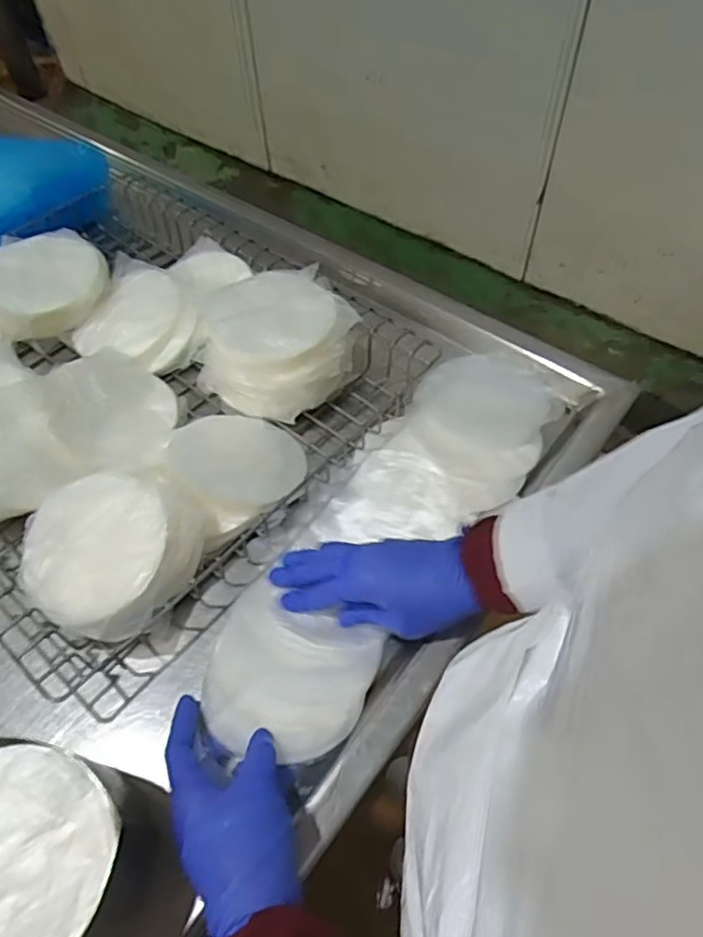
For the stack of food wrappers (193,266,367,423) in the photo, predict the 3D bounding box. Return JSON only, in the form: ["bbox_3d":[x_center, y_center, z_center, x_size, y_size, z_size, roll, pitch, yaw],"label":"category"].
[{"bbox_3d":[-0.074,-0.131,0.645,0.152,0.061,0.154,2,55,3],"label":"stack of food wrappers"}]

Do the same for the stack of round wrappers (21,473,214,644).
[{"bbox_3d":[-0.199,0.067,0.523,0.143,0.064,0.135,20,58,15],"label":"stack of round wrappers"}]

